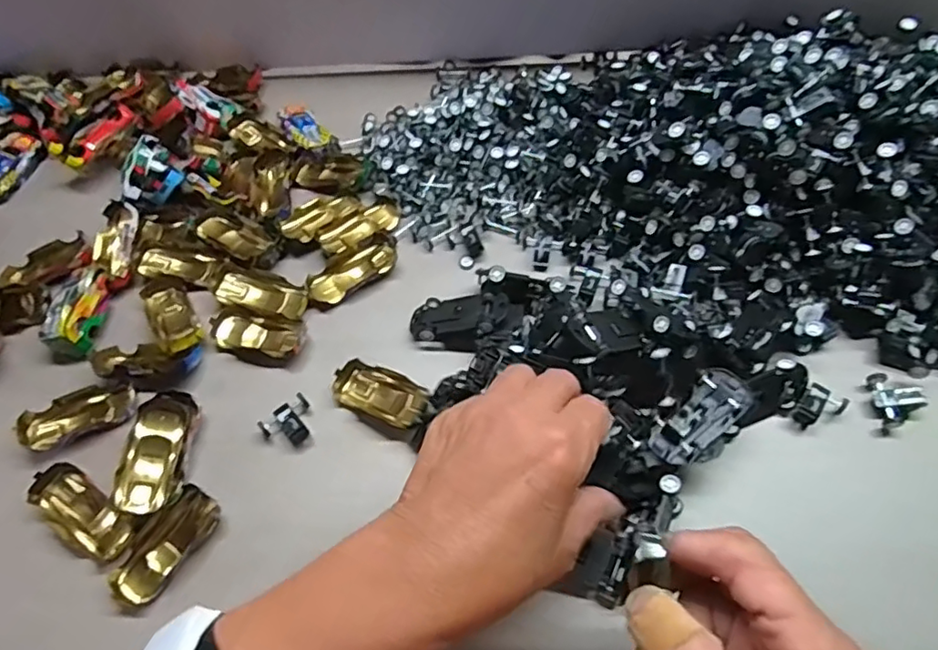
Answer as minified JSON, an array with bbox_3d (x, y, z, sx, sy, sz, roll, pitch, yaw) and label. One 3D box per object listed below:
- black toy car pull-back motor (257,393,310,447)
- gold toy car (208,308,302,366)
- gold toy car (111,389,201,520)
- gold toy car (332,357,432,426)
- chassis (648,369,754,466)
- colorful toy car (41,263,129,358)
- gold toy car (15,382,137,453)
[{"bbox_3d":[-0.106,0.059,0.362,0.024,0.011,0.030,38,69,20],"label":"black toy car pull-back motor"},{"bbox_3d":[-0.137,0.006,0.394,0.063,0.015,0.032,14,63,9],"label":"gold toy car"},{"bbox_3d":[-0.177,0.073,0.349,0.031,0.021,0.069,-2,61,0],"label":"gold toy car"},{"bbox_3d":[-0.053,0.042,0.370,0.058,0.014,0.028,22,64,13],"label":"gold toy car"},{"bbox_3d":[0.126,0.050,0.324,0.030,0.021,0.065,39,69,20],"label":"chassis"},{"bbox_3d":[-0.256,-0.011,0.400,0.025,0.025,0.064,9,62,6],"label":"colorful toy car"},{"bbox_3d":[-0.241,0.057,0.378,0.065,0.025,0.029,-28,64,-13],"label":"gold toy car"}]

